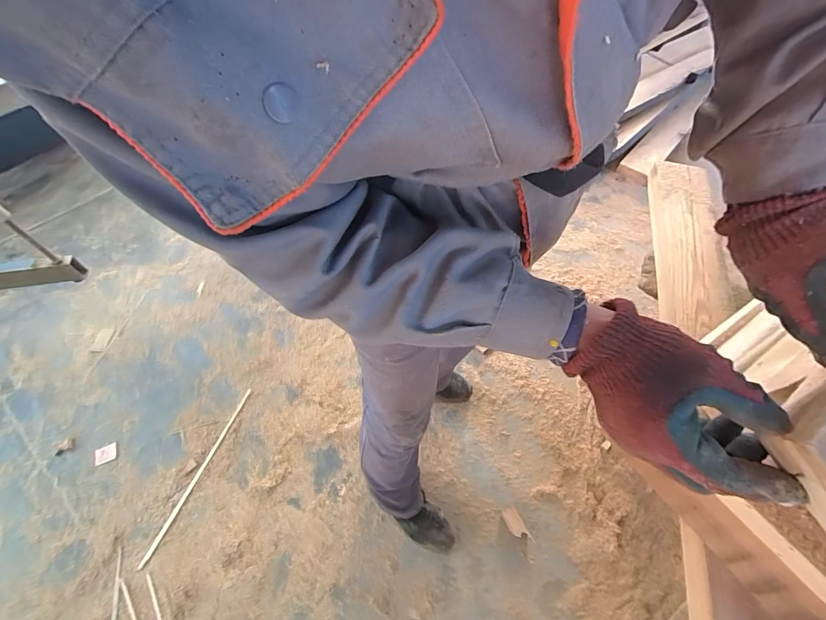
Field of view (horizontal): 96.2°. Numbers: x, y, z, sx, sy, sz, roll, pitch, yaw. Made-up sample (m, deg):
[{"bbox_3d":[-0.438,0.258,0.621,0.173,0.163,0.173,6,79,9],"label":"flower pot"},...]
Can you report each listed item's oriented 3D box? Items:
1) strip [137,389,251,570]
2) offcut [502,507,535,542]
[{"bbox_3d":[-0.675,0.507,1.183,0.021,0.008,0.546,15,58,13],"label":"strip"},{"bbox_3d":[0.296,0.615,1.060,0.045,0.022,0.096,-25,60,-15],"label":"offcut"}]

